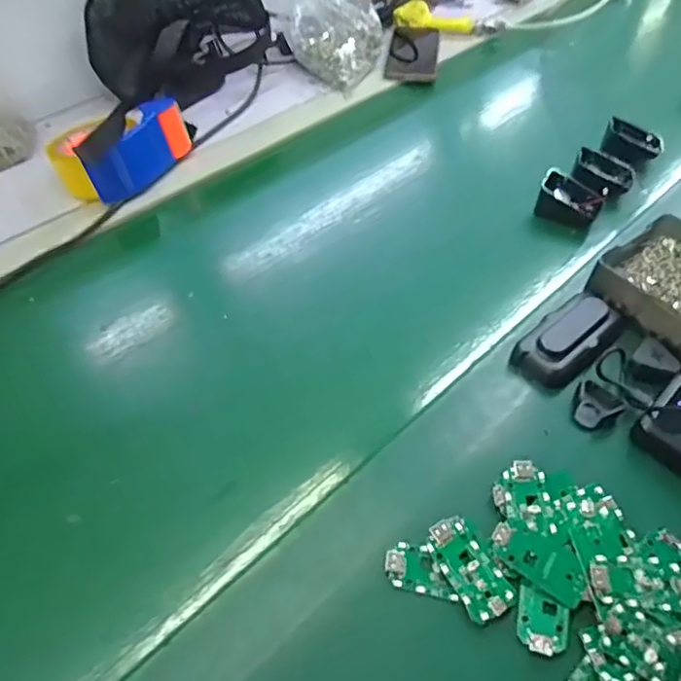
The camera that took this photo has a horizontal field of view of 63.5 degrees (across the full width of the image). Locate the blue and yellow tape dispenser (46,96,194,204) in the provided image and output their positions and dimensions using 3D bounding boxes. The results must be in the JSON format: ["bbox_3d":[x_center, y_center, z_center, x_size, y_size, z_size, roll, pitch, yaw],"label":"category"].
[{"bbox_3d":[-0.258,-0.235,0.650,0.098,0.071,0.162,31,56,25],"label":"blue and yellow tape dispenser"}]

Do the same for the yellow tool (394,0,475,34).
[{"bbox_3d":[0.157,-0.538,0.914,0.133,0.019,0.052,17,79,15],"label":"yellow tool"}]

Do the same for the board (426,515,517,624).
[{"bbox_3d":[0.085,0.149,0.363,0.033,0.013,0.063,-23,53,-19],"label":"board"}]

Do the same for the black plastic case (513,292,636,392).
[{"bbox_3d":[0.202,-0.002,0.480,0.109,0.025,0.055,-35,57,-26],"label":"black plastic case"}]

